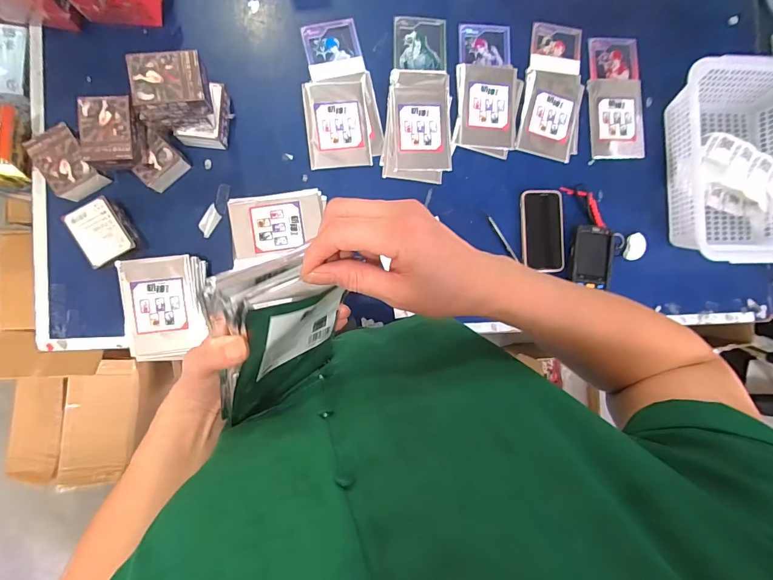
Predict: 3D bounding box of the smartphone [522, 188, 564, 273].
[{"bbox_3d":[0.294,-0.110,0.720,0.079,0.016,0.149,-4,88,-7],"label":"smartphone"}]

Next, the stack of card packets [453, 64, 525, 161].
[{"bbox_3d":[0.192,-0.338,0.721,0.126,0.010,0.173,3,87,-7],"label":"stack of card packets"}]

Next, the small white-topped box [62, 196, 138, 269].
[{"bbox_3d":[-0.451,-0.092,0.622,0.078,0.049,0.097,-32,96,-8],"label":"small white-topped box"}]

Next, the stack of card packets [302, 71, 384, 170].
[{"bbox_3d":[-0.078,-0.302,0.694,0.130,0.007,0.160,-7,88,-7],"label":"stack of card packets"}]

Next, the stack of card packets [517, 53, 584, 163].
[{"bbox_3d":[0.317,-0.351,0.735,0.119,0.011,0.196,8,86,-6],"label":"stack of card packets"}]

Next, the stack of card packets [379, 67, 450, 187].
[{"bbox_3d":[0.059,-0.303,0.705,0.122,0.015,0.200,4,87,-7],"label":"stack of card packets"}]

